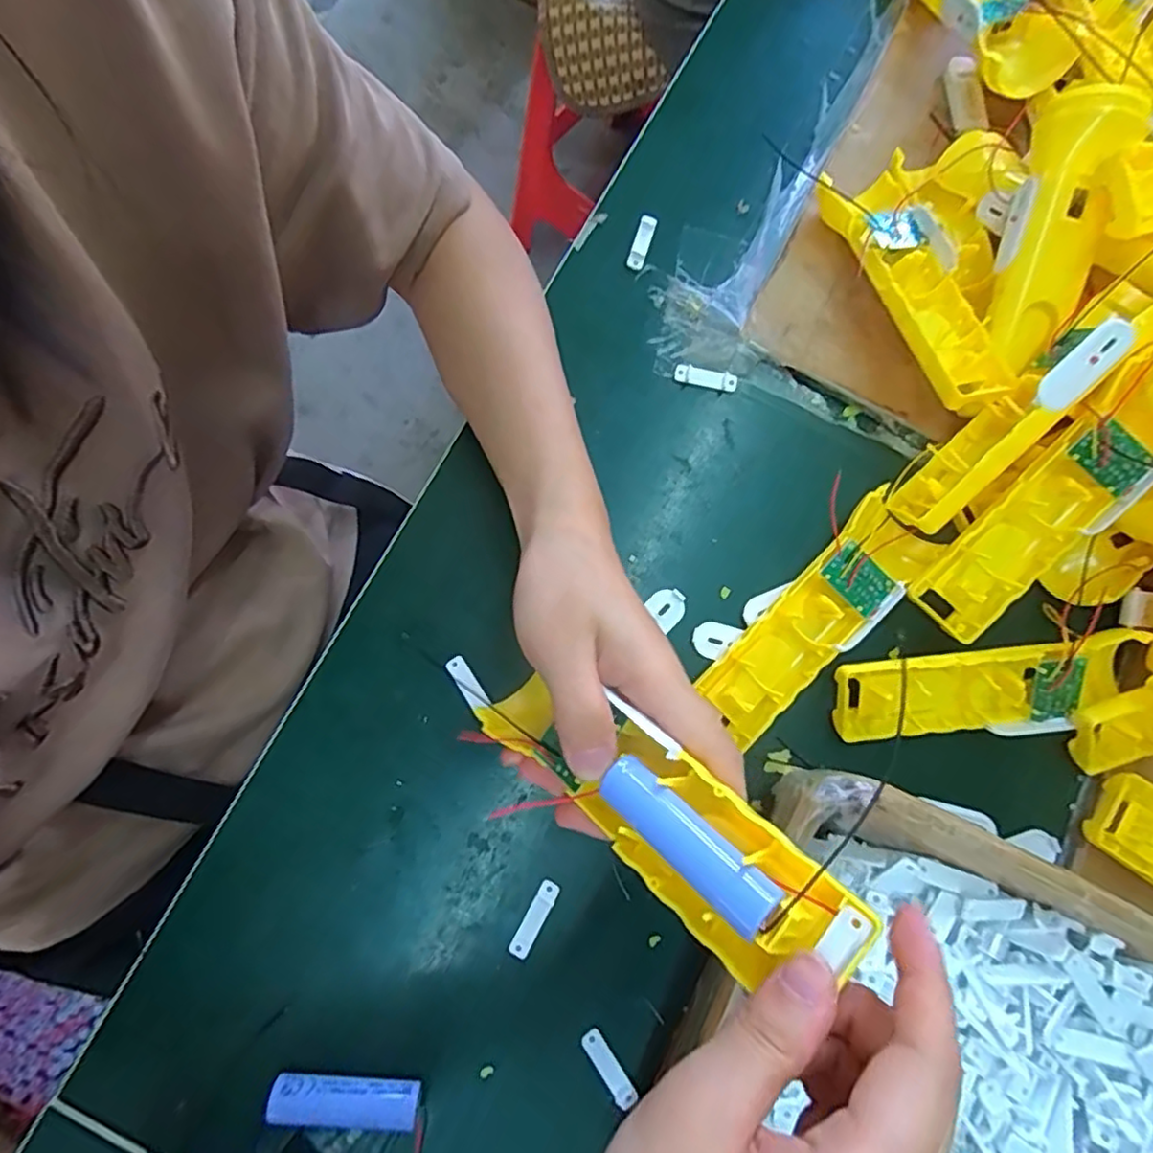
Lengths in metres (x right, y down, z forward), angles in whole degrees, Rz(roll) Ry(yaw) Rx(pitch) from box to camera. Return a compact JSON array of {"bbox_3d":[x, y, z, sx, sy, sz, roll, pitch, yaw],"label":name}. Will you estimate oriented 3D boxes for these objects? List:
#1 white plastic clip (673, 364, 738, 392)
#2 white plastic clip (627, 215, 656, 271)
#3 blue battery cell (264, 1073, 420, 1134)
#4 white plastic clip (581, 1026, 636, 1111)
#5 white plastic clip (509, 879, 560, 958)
[{"bbox_3d":[0.078,-0.119,0.389,0.038,0.005,0.009,12,78,-1],"label":"white plastic clip"},{"bbox_3d":[0.041,-0.208,0.405,0.010,0.005,0.035,18,78,0],"label":"white plastic clip"},{"bbox_3d":[-0.105,0.239,0.298,0.064,0.018,0.018,7,78,-2],"label":"blue battery cell"},{"bbox_3d":[0.016,0.237,0.311,0.012,0.004,0.037,-35,83,-10],"label":"white plastic clip"},{"bbox_3d":[-0.021,0.171,0.323,0.010,0.004,0.038,29,78,2],"label":"white plastic clip"}]

